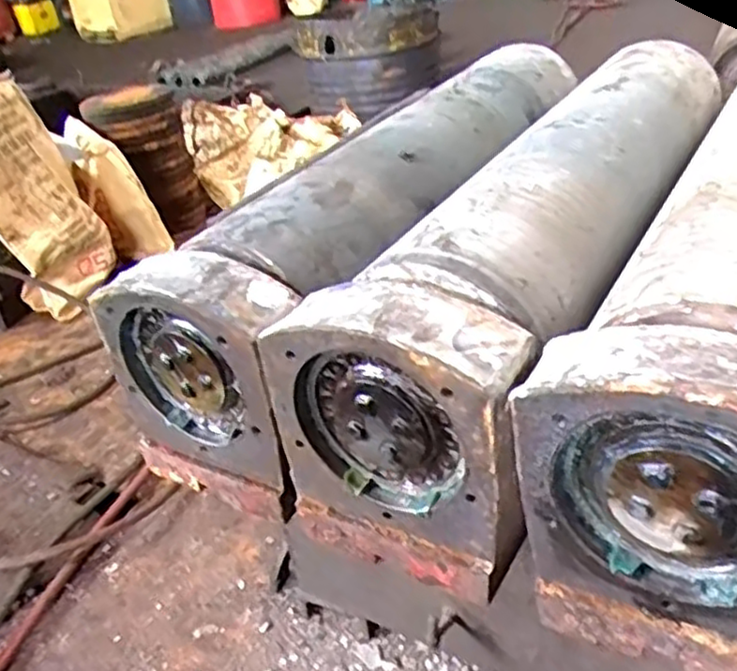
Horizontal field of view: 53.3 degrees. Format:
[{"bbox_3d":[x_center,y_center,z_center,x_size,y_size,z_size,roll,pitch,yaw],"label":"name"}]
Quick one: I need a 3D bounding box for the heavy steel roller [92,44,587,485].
[{"bbox_3d":[0.058,-0.126,0.747,0.158,0.159,0.670,15,39,34],"label":"heavy steel roller"}]

